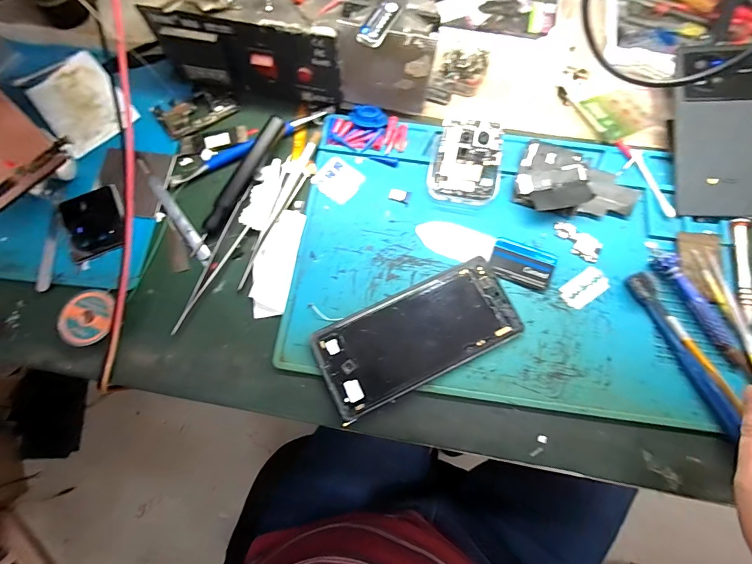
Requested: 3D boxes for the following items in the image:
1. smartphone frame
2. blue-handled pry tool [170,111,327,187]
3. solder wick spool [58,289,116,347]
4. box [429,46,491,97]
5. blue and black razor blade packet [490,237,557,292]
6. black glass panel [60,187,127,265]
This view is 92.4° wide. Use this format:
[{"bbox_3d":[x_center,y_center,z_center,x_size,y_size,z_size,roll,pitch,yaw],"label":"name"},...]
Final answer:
[{"bbox_3d":[0.034,0.043,0.298,0.163,0.011,0.075,-26,77,-6],"label":"smartphone frame"},{"bbox_3d":[-0.122,-0.131,0.344,0.157,0.011,0.018,-27,77,-6],"label":"blue-handled pry tool"},{"bbox_3d":[-0.236,0.029,0.300,0.045,0.015,0.044,0,76,0],"label":"solder wick spool"},{"bbox_3d":[0.087,-0.220,0.366,0.049,0.018,0.050,24,77,6],"label":"box"},{"bbox_3d":[0.129,-0.016,0.316,0.053,0.004,0.037,19,77,5],"label":"blue and black razor blade packet"},{"bbox_3d":[-0.258,-0.057,0.328,0.048,0.008,0.068,-19,77,-4],"label":"black glass panel"}]

